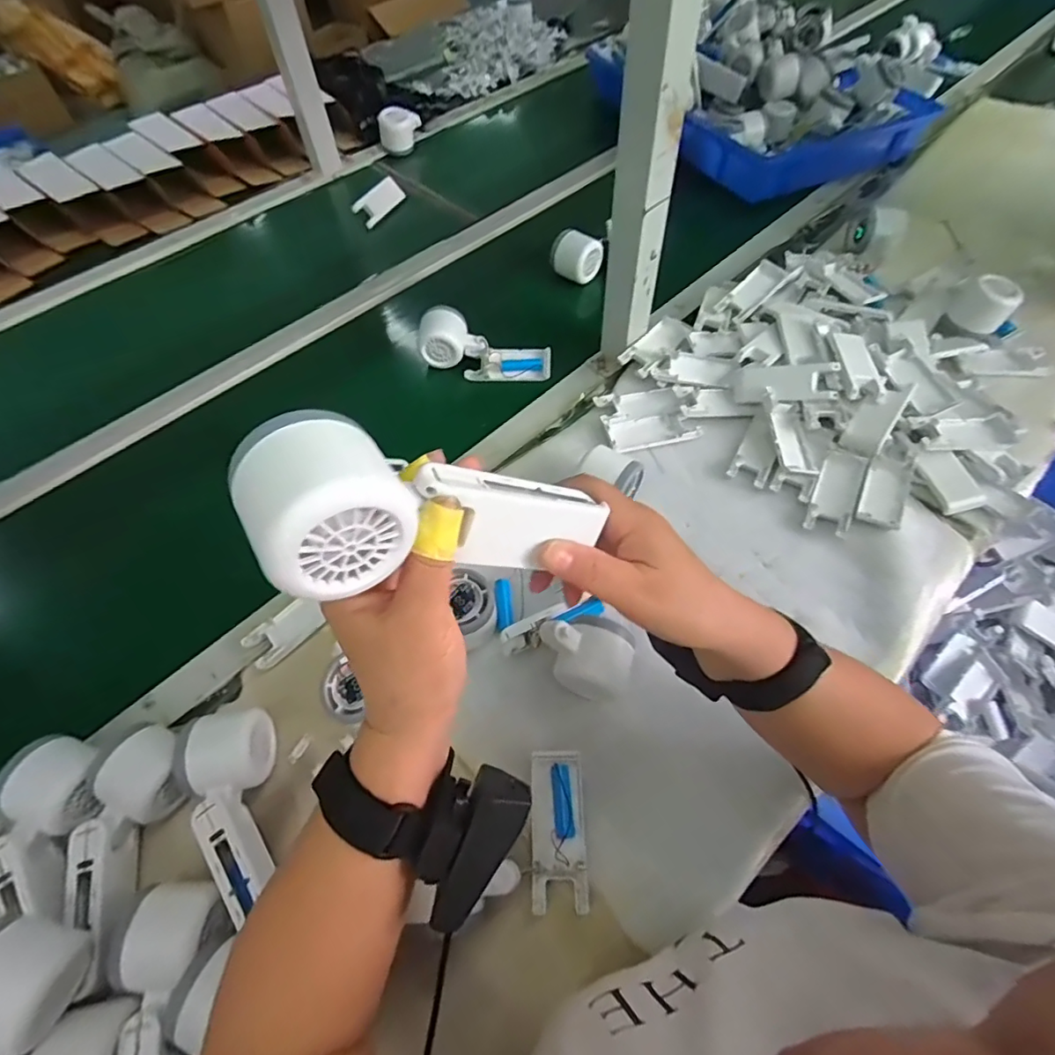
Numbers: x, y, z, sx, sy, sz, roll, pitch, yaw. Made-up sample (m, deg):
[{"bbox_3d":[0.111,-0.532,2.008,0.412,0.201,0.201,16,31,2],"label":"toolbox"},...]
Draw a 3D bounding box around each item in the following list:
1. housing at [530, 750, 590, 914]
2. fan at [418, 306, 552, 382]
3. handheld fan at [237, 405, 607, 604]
[{"bbox_3d":[0.024,0.228,0.413,0.041,0.017,0.105,-2,58,1],"label":"housing"},{"bbox_3d":[-0.055,-0.224,0.679,0.168,0.051,0.060,16,60,12],"label":"fan"},{"bbox_3d":[-0.038,-0.012,0.237,0.170,0.062,0.052,2,47,-44],"label":"handheld fan"}]

